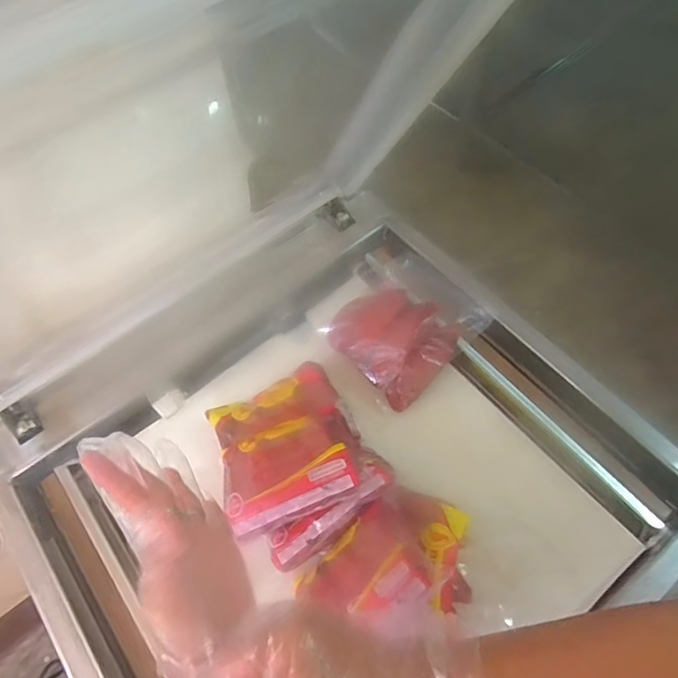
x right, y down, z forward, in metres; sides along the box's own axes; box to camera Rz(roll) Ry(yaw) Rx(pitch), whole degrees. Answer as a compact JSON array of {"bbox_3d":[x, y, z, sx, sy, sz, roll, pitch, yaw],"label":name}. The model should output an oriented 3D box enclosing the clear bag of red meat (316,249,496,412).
[{"bbox_3d":[0.063,-0.023,0.618,0.142,0.039,0.162,-38,65,-17],"label":"clear bag of red meat"}]

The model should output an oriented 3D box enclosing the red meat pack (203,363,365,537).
[{"bbox_3d":[-0.055,0.098,0.524,0.129,0.028,0.156,-27,41,1],"label":"red meat pack"}]

